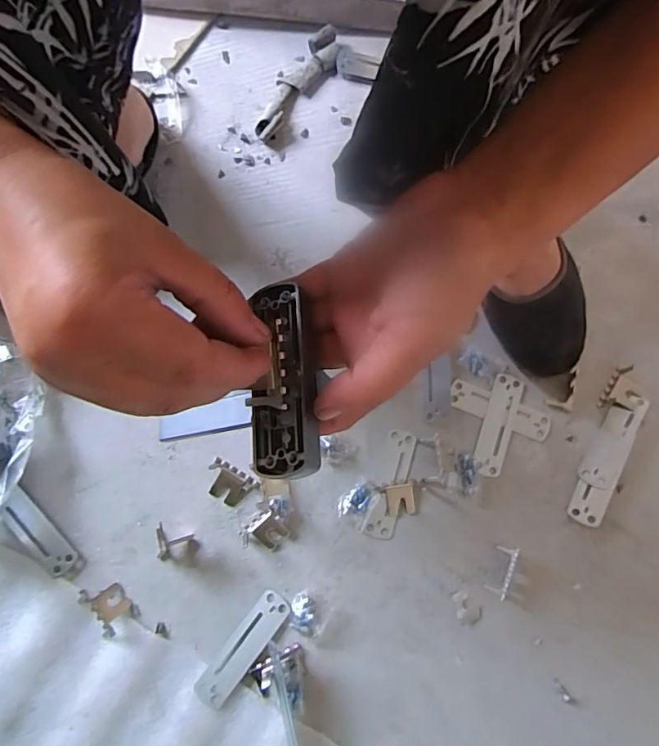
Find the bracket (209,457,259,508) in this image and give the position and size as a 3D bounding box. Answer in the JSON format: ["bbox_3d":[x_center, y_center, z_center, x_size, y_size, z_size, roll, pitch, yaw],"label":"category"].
[{"bbox_3d":[-0.089,0.098,0.439,0.044,0.008,0.030,32,78,6],"label":"bracket"}]

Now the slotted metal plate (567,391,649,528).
[{"bbox_3d":[0.251,0.075,0.450,0.031,0.008,0.127,27,78,5],"label":"slotted metal plate"}]

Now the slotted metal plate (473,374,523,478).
[{"bbox_3d":[0.155,0.047,0.459,0.029,0.004,0.093,19,77,3],"label":"slotted metal plate"}]

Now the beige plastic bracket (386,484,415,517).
[{"bbox_3d":[0.062,0.112,0.439,0.025,0.004,0.027,-1,77,-1],"label":"beige plastic bracket"}]

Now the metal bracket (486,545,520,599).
[{"bbox_3d":[0.147,0.168,0.423,0.014,0.018,0.043,21,77,4],"label":"metal bracket"}]

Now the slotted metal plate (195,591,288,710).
[{"bbox_3d":[-0.071,0.227,0.410,0.027,0.006,0.096,37,79,7],"label":"slotted metal plate"}]

